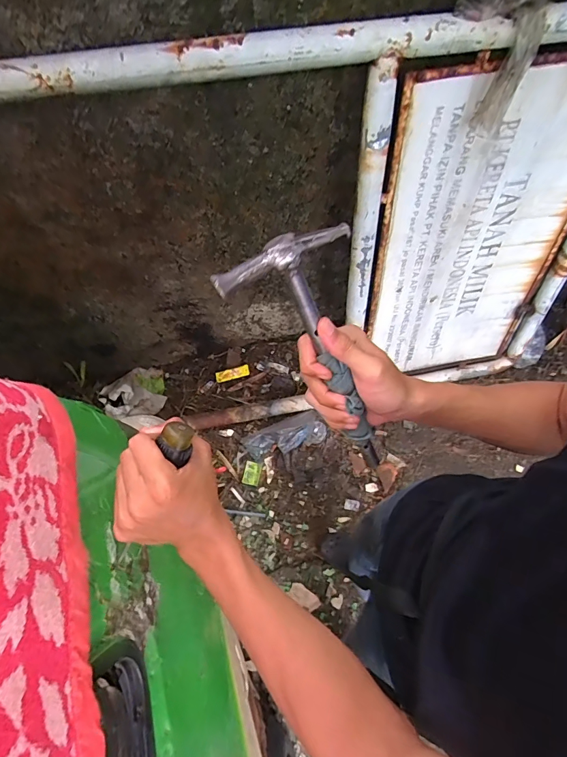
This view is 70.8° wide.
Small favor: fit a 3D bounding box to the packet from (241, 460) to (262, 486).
[{"bbox_3d":[-0.112,0.339,1.430,0.059,0.004,0.079,14,76,3],"label":"packet"}]

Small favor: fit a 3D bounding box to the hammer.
[{"bbox_3d":[0.041,-0.013,0.327,0.094,0.215,0.031,-39,29,-16],"label":"hammer"}]

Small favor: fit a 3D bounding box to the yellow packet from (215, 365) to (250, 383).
[{"bbox_3d":[-0.195,-0.018,1.532,0.127,0.012,0.046,-12,64,-4],"label":"yellow packet"}]

